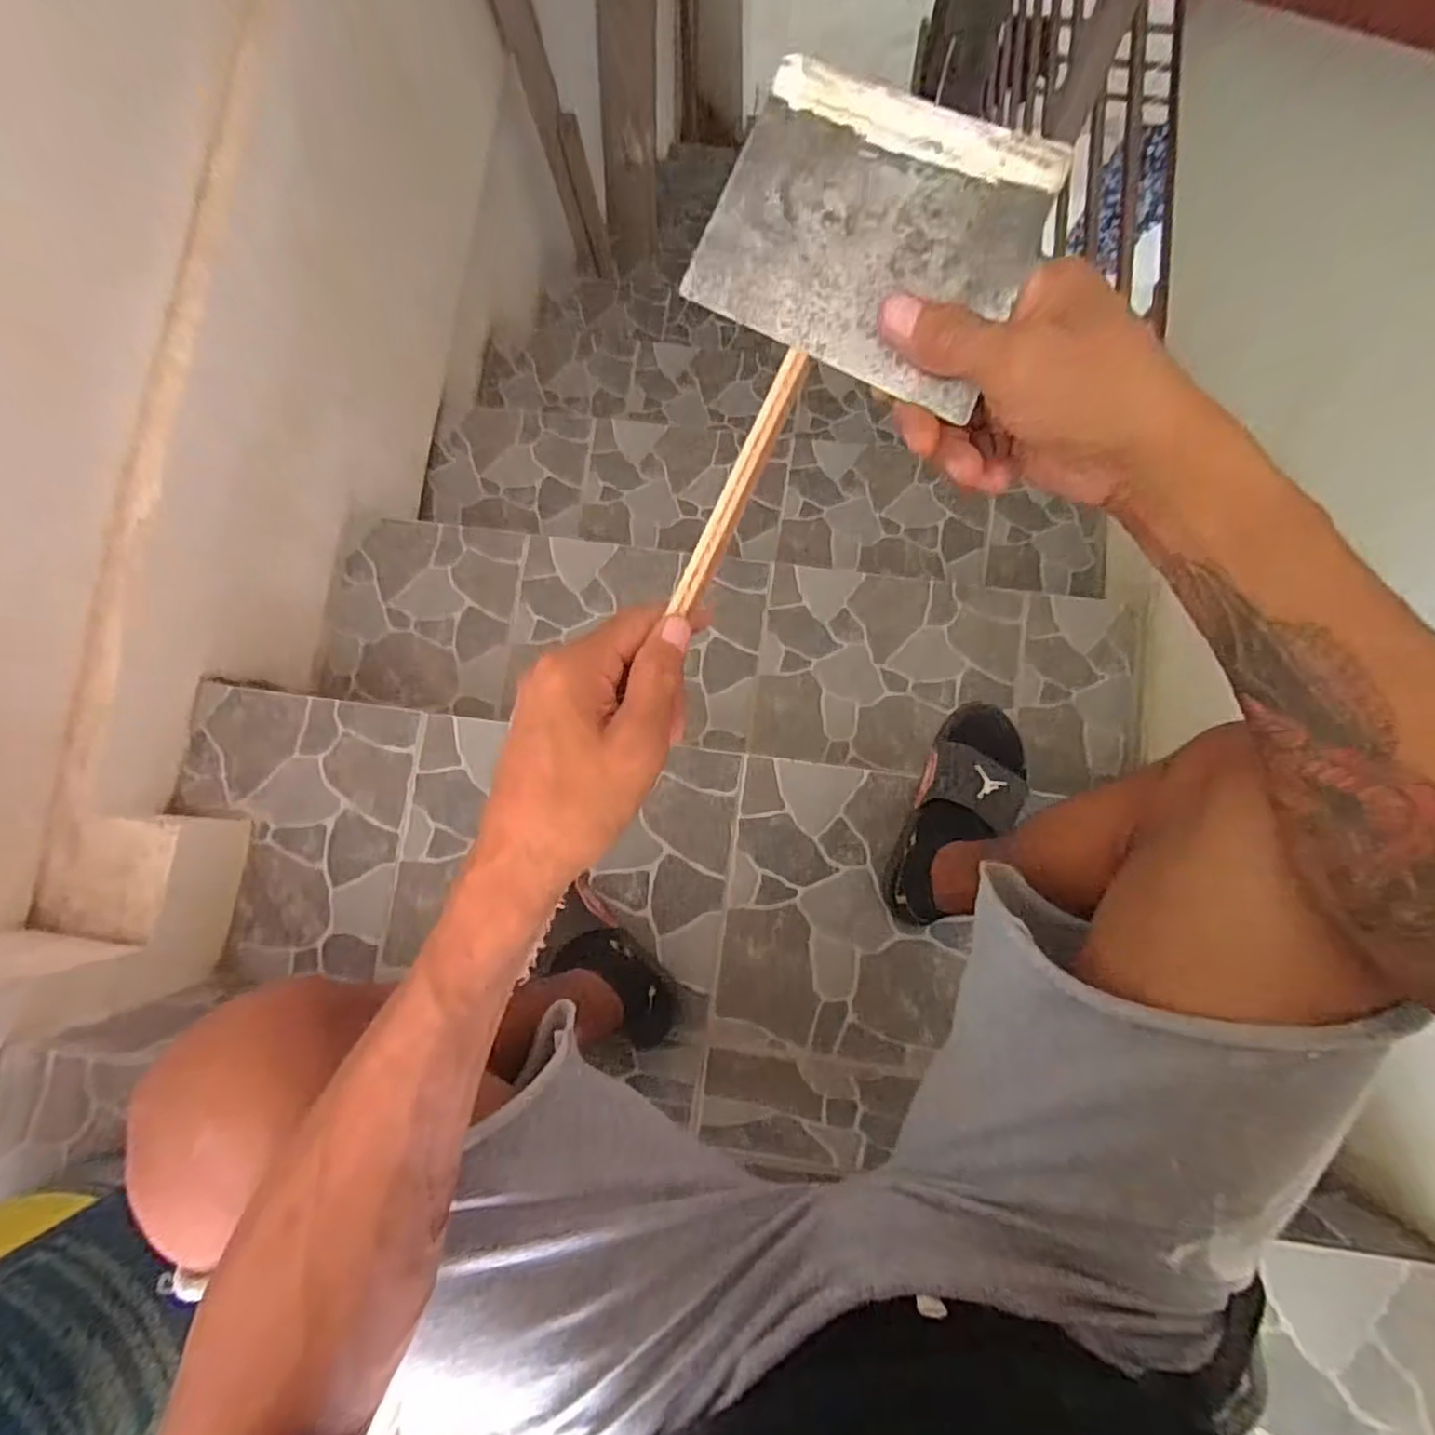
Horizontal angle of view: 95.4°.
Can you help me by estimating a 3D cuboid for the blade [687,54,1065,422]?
[{"bbox_3d":[0.059,-0.195,0.266,0.131,0.006,0.091,31,117,10],"label":"blade"}]

